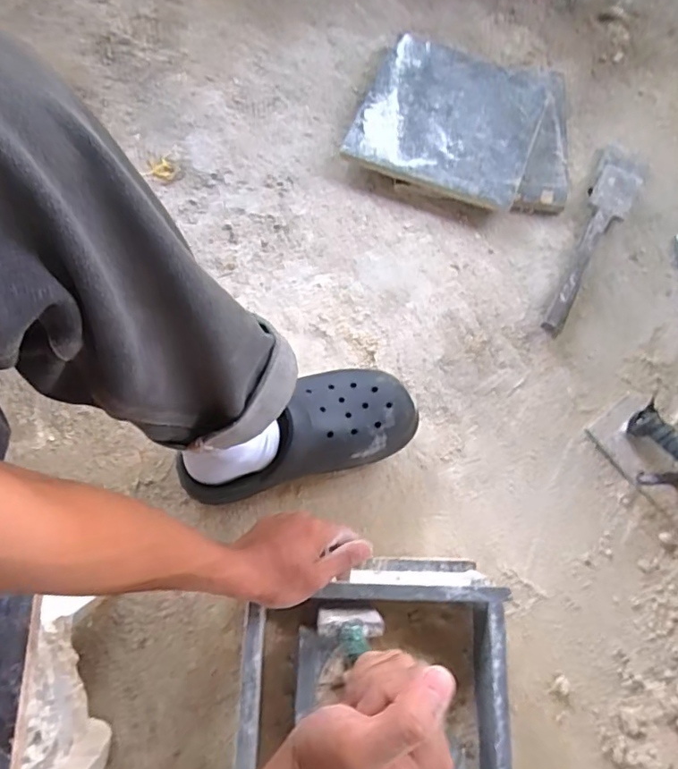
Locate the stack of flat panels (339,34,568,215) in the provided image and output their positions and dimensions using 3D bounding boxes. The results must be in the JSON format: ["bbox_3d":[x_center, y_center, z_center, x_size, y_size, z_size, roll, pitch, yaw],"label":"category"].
[{"bbox_3d":[0.185,-0.382,0.782,0.308,0.033,0.261,15,75,3],"label":"stack of flat panels"}]

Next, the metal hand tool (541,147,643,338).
[{"bbox_3d":[0.356,-0.201,0.739,0.059,0.025,0.314,23,75,5],"label":"metal hand tool"}]

